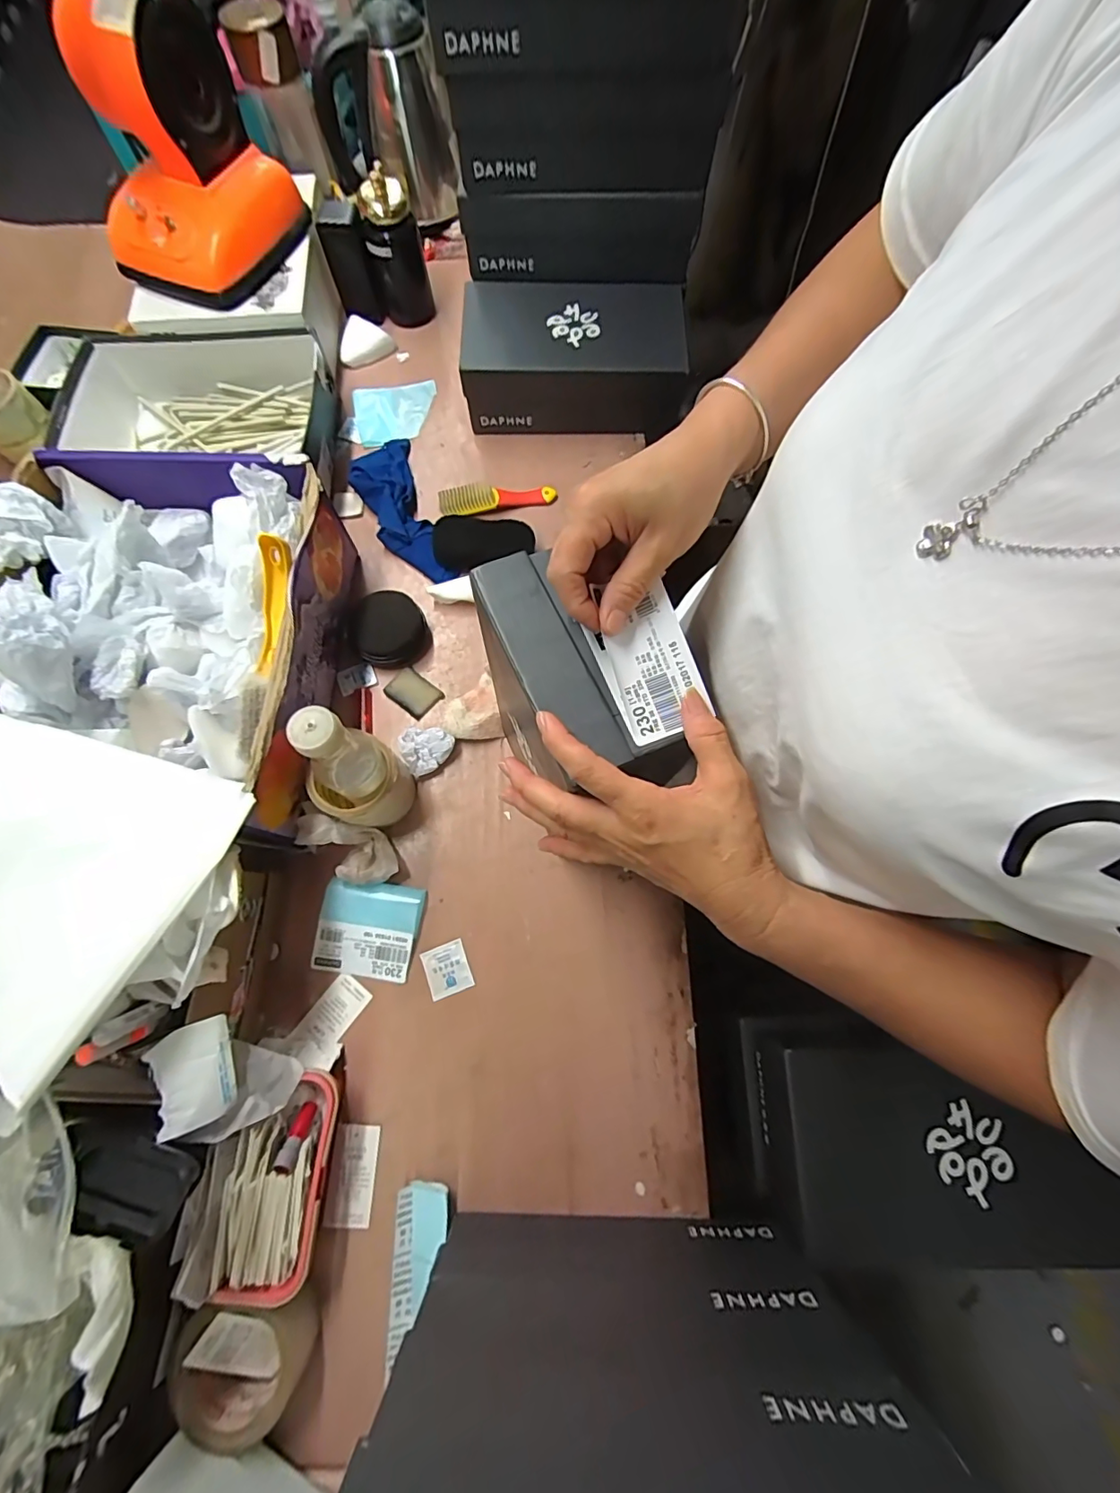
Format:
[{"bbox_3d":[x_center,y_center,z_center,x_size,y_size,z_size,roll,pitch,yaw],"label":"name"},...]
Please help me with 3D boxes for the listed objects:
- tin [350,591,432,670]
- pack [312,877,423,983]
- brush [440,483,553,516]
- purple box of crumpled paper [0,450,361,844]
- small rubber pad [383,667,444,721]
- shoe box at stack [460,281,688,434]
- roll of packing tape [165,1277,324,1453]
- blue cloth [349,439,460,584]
[{"bbox_3d":[-0.211,-0.147,0.635,0.086,0.043,0.093,0,72,-1],"label":"tin"},{"bbox_3d":[-0.203,0.193,0.545,0.102,0.013,0.092,9,72,2],"label":"pack"},{"bbox_3d":[-0.087,-0.345,0.708,0.156,0.030,0.038,-17,73,-6],"label":"brush"},{"bbox_3d":[-0.415,-0.118,0.556,0.326,0.169,0.372,5,72,1],"label":"purple box of crumpled paper"},{"bbox_3d":[-0.180,-0.067,0.628,0.060,0.008,0.046,37,76,10],"label":"small rubber pad"},{"bbox_3d":[0.021,-0.550,0.729,0.297,0.108,0.168,-1,72,-1],"label":"shoe box at stack"},{"bbox_3d":[-0.262,0.508,0.429,0.097,0.043,0.088,5,72,1],"label":"roll of packing tape"},{"bbox_3d":[-0.220,-0.322,0.697,0.085,0.033,0.242,-21,74,-7],"label":"blue cloth"}]

